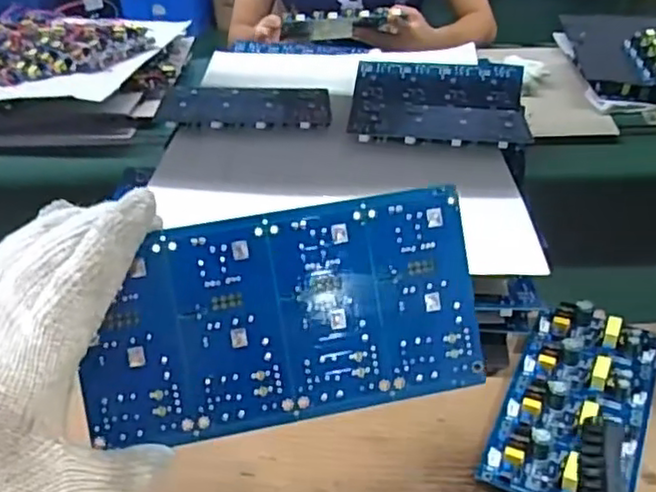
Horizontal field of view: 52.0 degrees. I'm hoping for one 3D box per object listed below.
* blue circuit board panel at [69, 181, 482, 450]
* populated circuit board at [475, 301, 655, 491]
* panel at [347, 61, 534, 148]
[{"bbox_3d":[-0.021,0.034,0.331,0.190,0.098,0.004,-10,3,-8],"label":"blue circuit board panel"},{"bbox_3d":[0.196,0.120,0.528,0.104,0.031,0.187,15,42,23],"label":"populated circuit board"},{"bbox_3d":[0.131,-0.172,0.794,0.198,0.027,0.197,2,37,7],"label":"panel"}]

